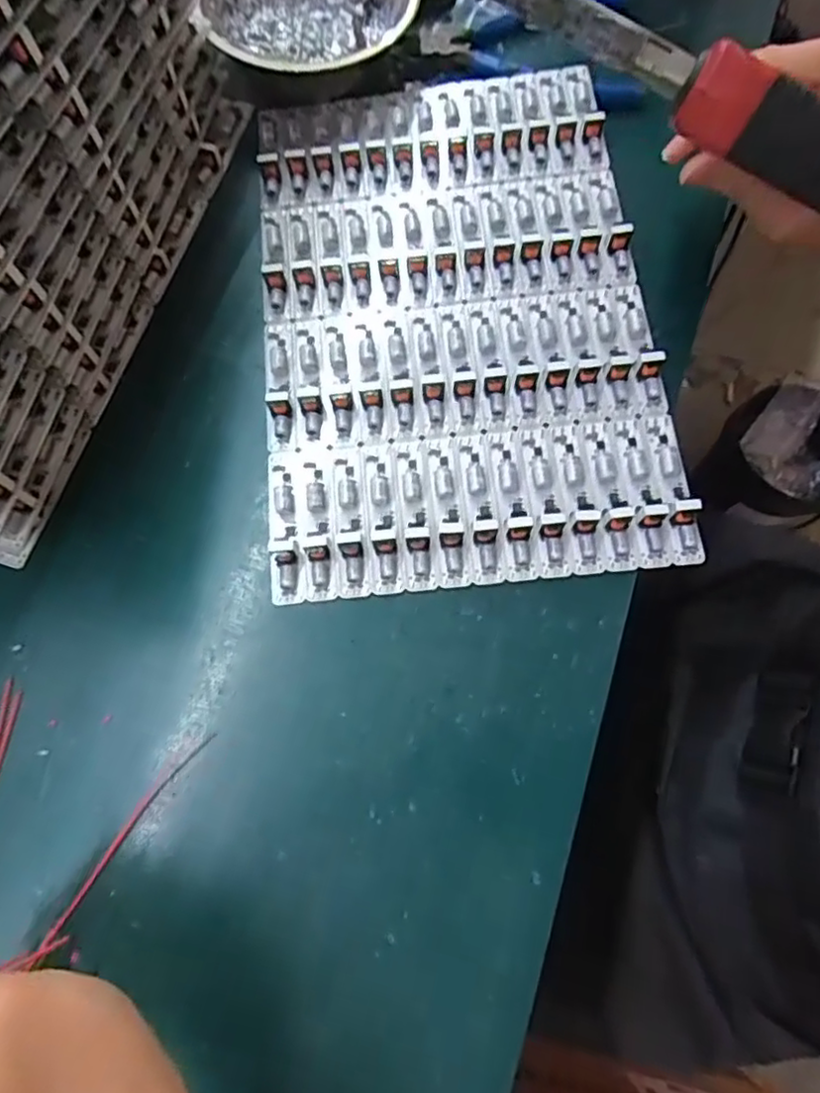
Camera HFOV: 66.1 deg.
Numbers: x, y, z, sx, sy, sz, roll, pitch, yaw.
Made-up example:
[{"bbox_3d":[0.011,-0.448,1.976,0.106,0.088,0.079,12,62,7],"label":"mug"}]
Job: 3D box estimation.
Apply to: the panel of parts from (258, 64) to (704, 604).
[{"bbox_3d":[0.021,-0.131,0.323,0.191,0.013,0.299,-6,72,0],"label":"panel of parts"}]

